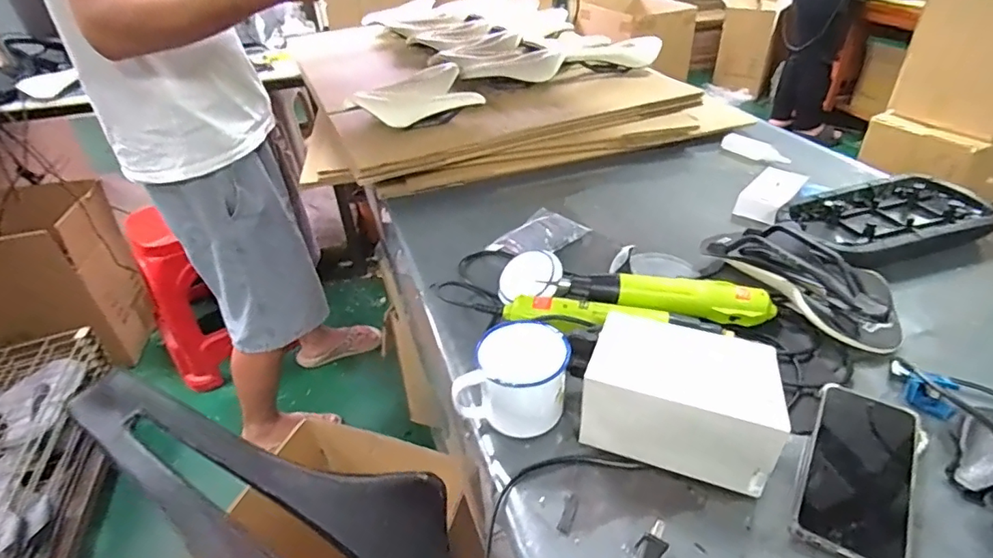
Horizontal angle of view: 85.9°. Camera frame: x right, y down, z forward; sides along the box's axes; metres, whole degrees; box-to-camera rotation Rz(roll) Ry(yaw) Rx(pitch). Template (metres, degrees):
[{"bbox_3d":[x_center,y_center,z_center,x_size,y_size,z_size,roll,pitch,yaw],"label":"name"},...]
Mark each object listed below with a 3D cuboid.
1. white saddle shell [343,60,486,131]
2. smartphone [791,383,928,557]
[{"bbox_3d":[-0.154,-0.341,1.016,0.228,0.066,0.162,-18,40,-18],"label":"white saddle shell"},{"bbox_3d":[0.311,0.162,0.456,0.081,0.012,0.169,22,46,28],"label":"smartphone"}]

